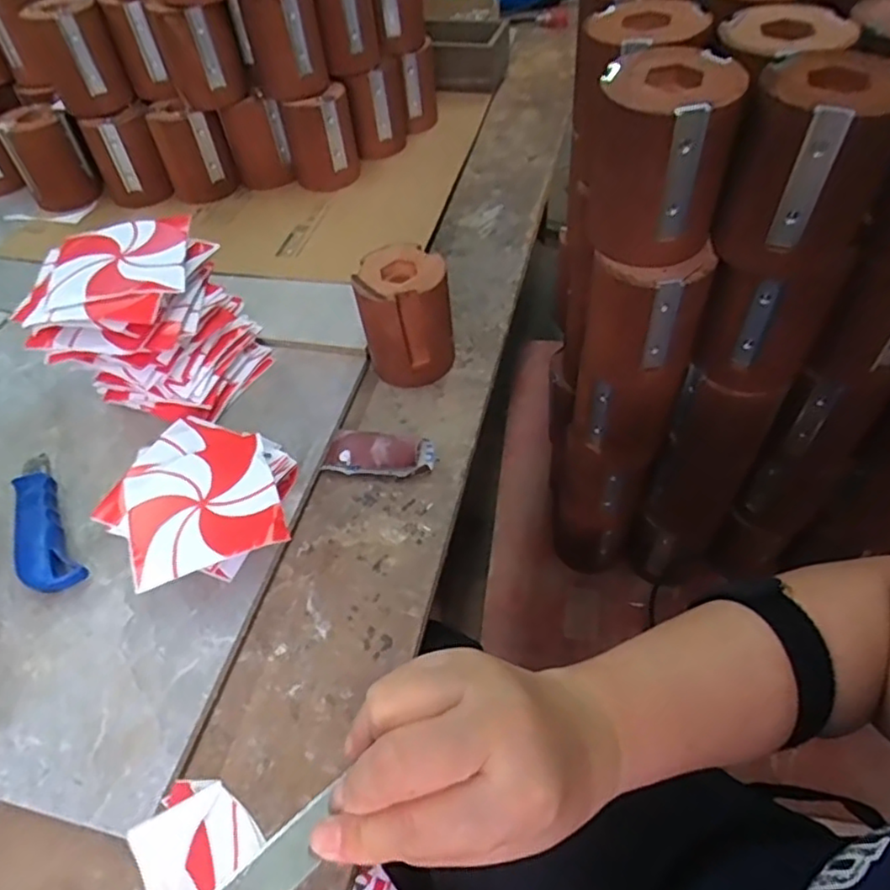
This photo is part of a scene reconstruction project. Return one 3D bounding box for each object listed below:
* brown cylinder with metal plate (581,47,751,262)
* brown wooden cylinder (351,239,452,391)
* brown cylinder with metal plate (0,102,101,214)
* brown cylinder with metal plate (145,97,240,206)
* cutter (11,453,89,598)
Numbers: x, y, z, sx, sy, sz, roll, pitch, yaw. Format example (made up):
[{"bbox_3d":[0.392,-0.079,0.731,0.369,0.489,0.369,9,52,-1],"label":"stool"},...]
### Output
[{"bbox_3d":[0.131,-0.177,0.403,0.080,0.099,0.074,8,52,10],"label":"brown cylinder with metal plate"},{"bbox_3d":[-0.034,-0.114,0.575,0.076,0.097,0.074,-5,51,0],"label":"brown wooden cylinder"},{"bbox_3d":[-0.480,-0.345,0.786,0.070,0.099,0.073,31,59,25],"label":"brown cylinder with metal plate"},{"bbox_3d":[-0.302,-0.354,0.776,0.075,0.095,0.071,-29,55,-19],"label":"brown cylinder with metal plate"},{"bbox_3d":[-0.311,0.057,0.494,0.038,0.024,0.151,-30,55,-19],"label":"cutter"}]

